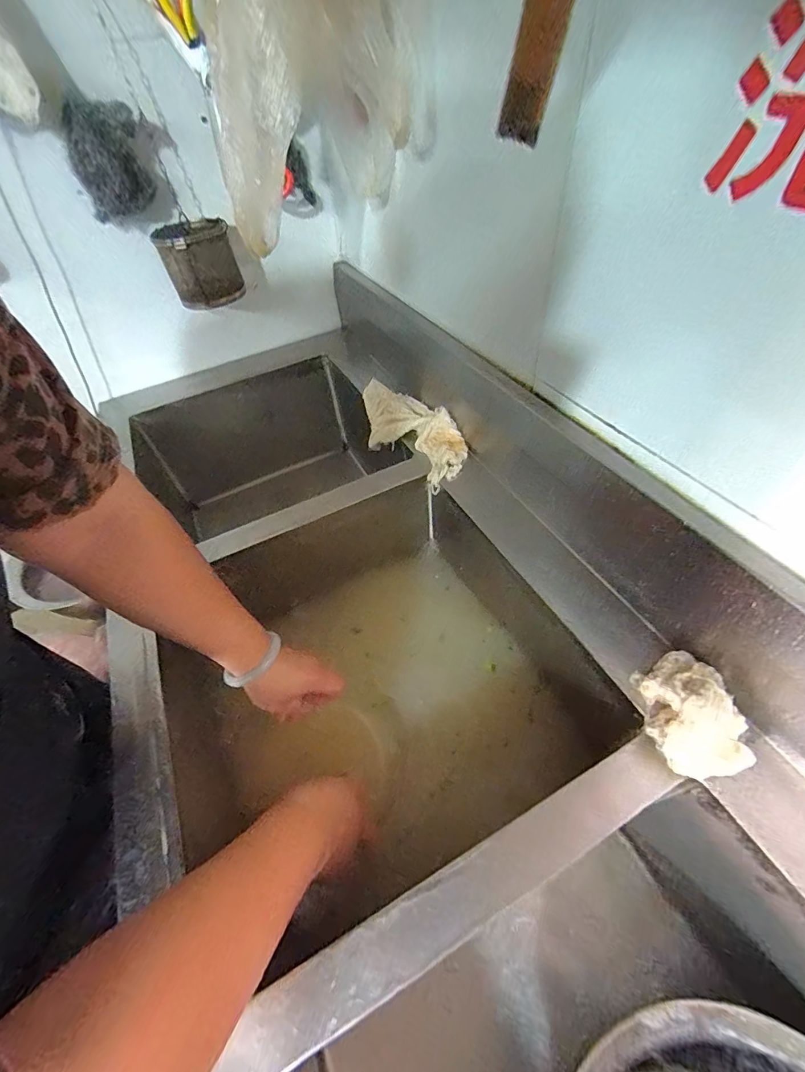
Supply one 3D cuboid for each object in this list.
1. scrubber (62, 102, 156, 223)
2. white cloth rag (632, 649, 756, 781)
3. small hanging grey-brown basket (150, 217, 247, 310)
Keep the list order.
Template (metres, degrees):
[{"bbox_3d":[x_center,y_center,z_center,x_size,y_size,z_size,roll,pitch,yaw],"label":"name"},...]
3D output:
[{"bbox_3d":[-0.409,-0.523,0.582,0.095,0.115,0.039,-17,49,-8],"label":"scrubber"},{"bbox_3d":[0.241,0.145,0.345,0.063,0.059,0.090,-16,49,-8],"label":"white cloth rag"},{"bbox_3d":[-0.336,-0.454,0.699,0.115,0.106,0.092,-22,50,-12],"label":"small hanging grey-brown basket"}]

